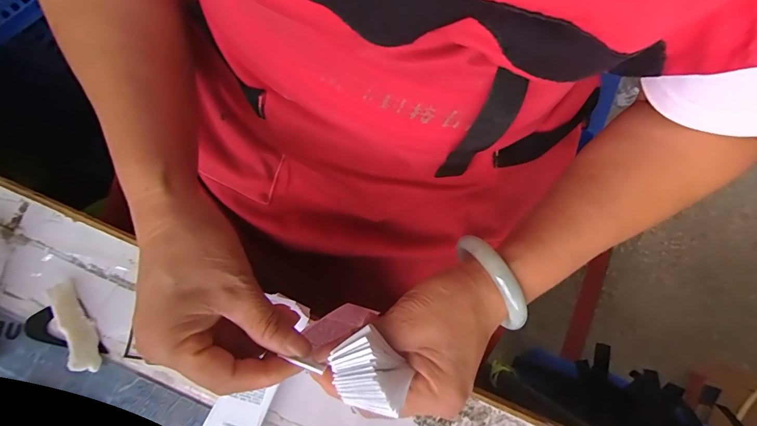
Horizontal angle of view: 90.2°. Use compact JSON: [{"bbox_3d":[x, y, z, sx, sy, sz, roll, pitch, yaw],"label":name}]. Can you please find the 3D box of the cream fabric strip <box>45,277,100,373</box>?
[{"bbox_3d":[-0.241,0.089,0.300,0.016,0.016,0.076,-27,80,-6],"label":"cream fabric strip"}]

